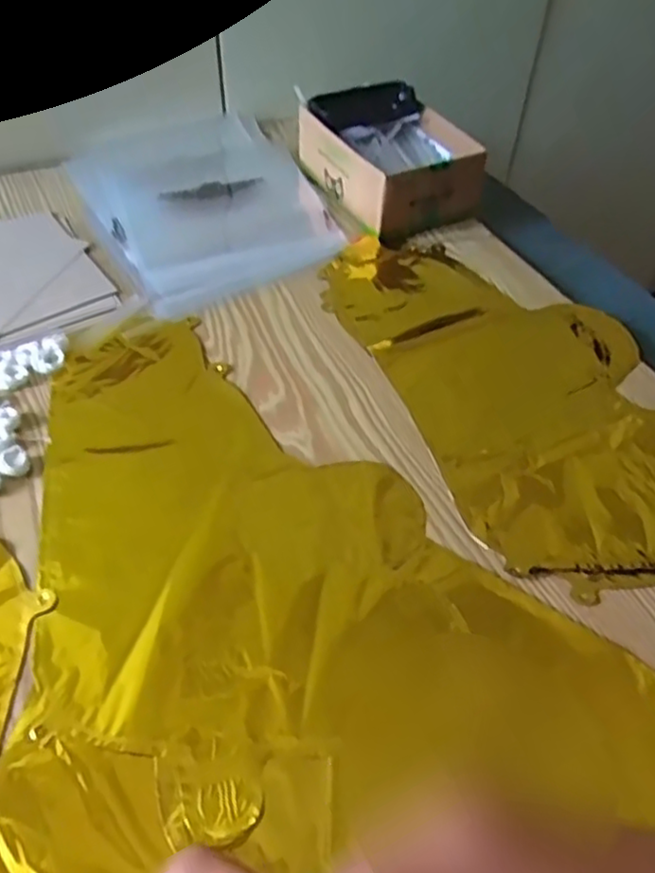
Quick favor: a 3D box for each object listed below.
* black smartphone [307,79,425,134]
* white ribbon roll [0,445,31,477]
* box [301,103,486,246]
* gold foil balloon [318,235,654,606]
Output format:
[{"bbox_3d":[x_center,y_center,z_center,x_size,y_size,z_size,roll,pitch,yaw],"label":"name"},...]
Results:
[{"bbox_3d":[0.042,-0.355,0.717,0.119,0.012,0.082,-20,52,-18],"label":"black smartphone"},{"bbox_3d":[-0.219,0.017,0.463,0.023,0.011,0.020,-22,52,-20],"label":"white ribbon roll"},{"bbox_3d":[0.067,-0.299,0.727,0.139,0.071,0.194,-18,51,-17],"label":"box"},{"bbox_3d":[0.154,-0.047,0.532,0.224,0.015,0.420,-22,52,-20],"label":"gold foil balloon"}]

